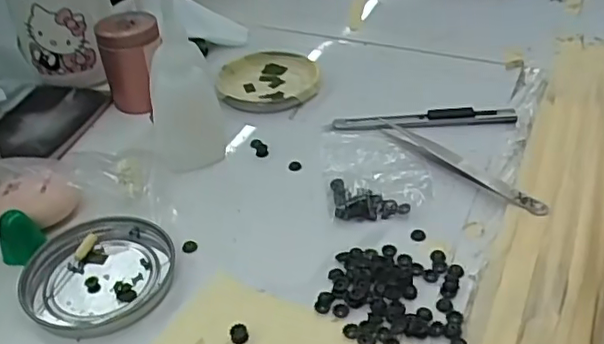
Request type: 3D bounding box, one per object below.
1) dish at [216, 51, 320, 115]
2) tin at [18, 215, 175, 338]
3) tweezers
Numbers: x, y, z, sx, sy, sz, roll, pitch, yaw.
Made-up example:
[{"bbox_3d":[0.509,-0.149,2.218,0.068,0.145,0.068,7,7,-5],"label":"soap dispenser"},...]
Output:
[{"bbox_3d":[-0.026,-0.073,0.485,0.077,0.010,0.086,-2,38,2],"label":"dish"},{"bbox_3d":[-0.112,0.054,0.333,0.078,0.007,0.078,-2,38,1],"label":"tin"},{"bbox_3d":[0.095,-0.006,0.387,0.013,0.010,0.128,-28,44,-28],"label":"tweezers"}]

